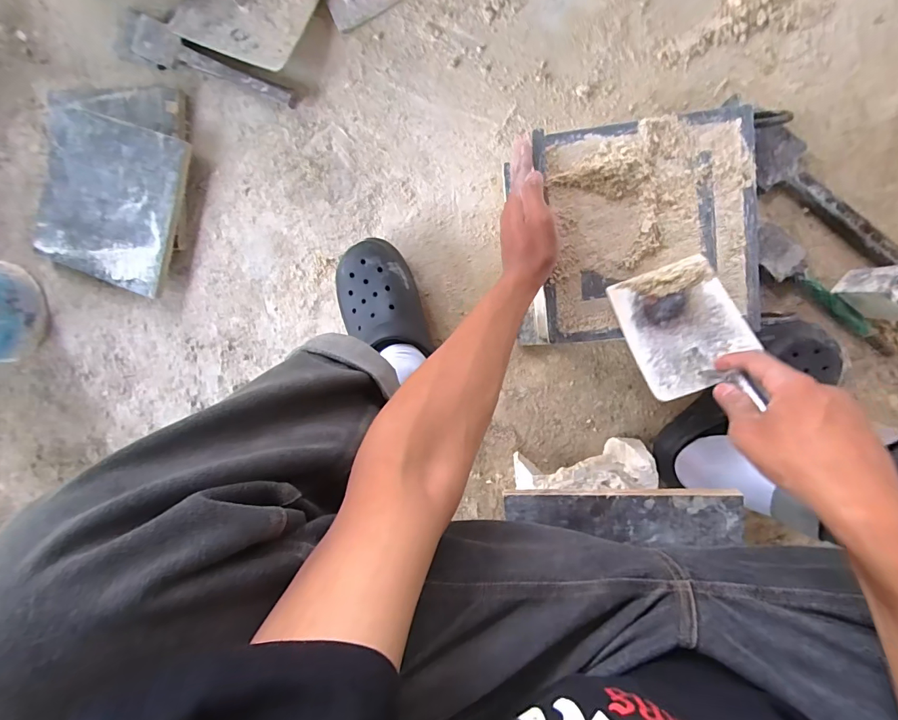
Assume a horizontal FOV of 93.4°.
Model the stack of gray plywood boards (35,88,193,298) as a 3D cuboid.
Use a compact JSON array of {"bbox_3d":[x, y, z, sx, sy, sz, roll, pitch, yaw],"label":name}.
[{"bbox_3d":[-0.550,-0.288,0.681,0.272,0.031,0.308,18,98,6],"label":"stack of gray plywood boards"}]

